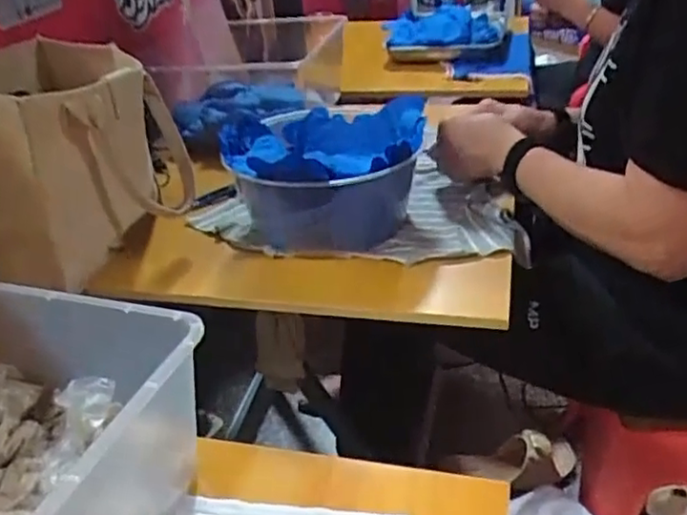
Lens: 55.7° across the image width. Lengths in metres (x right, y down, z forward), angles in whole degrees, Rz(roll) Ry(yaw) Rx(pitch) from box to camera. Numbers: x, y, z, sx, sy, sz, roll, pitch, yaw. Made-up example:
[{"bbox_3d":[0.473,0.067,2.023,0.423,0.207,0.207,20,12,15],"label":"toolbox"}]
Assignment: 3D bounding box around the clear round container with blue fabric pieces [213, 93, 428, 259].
[{"bbox_3d":[-0.025,-0.100,0.760,0.216,0.115,0.229,-4,31,2],"label":"clear round container with blue fabric pieces"}]

